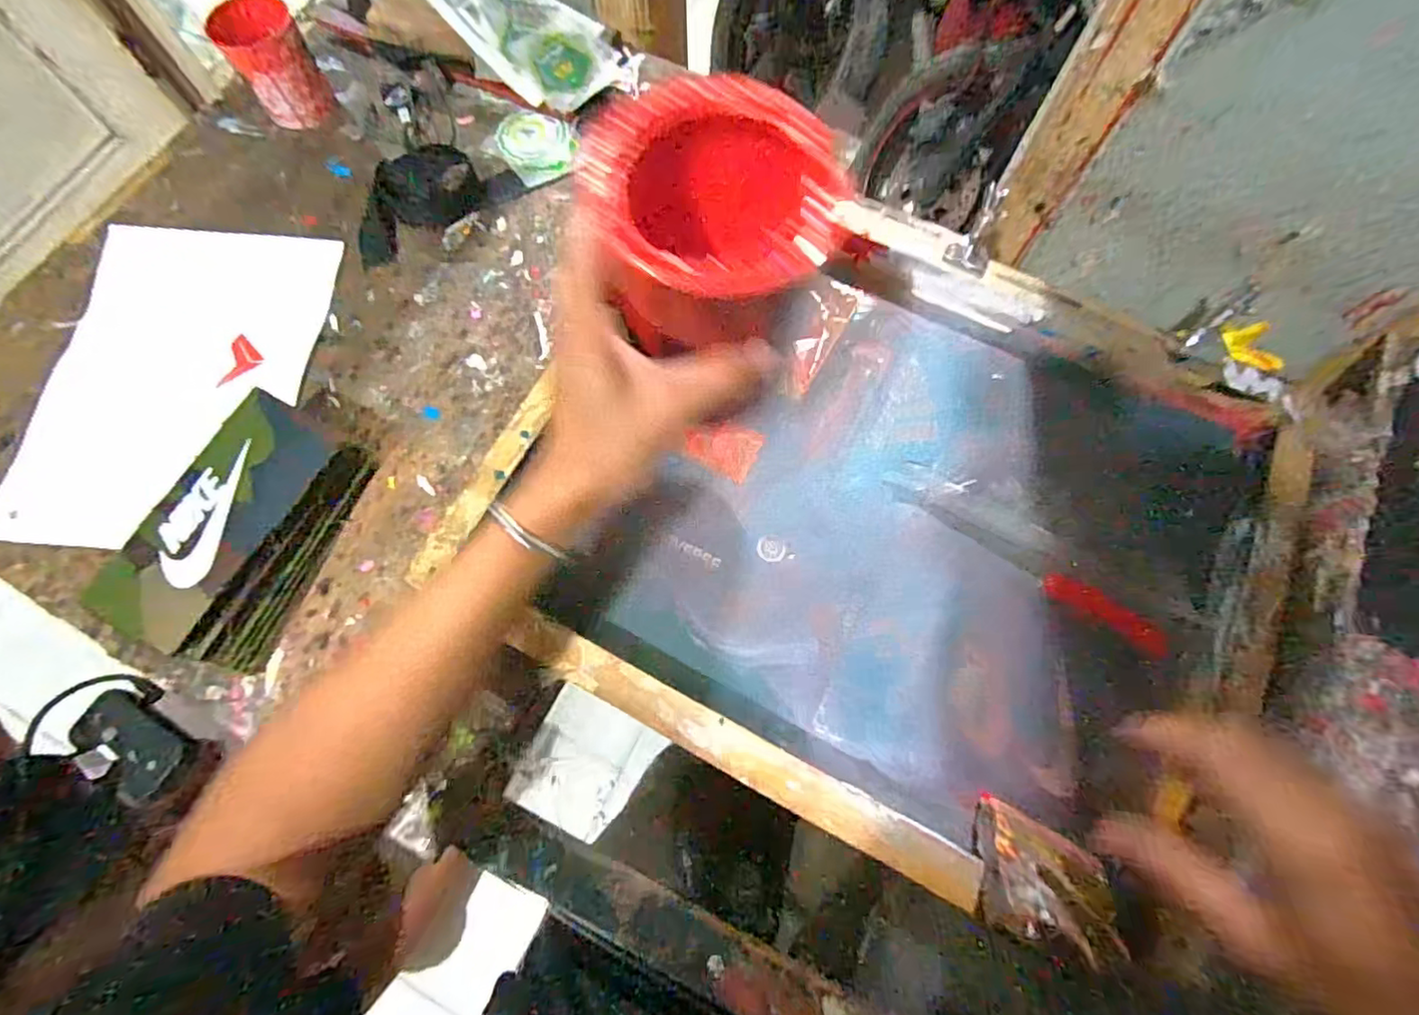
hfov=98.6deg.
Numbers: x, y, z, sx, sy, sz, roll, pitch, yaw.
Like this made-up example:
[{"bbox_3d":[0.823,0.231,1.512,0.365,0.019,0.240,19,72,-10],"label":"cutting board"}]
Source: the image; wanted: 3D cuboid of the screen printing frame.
[{"bbox_3d":[0.160,0.001,0.459,0.472,0.044,0.456,27,74,8],"label":"screen printing frame"}]

